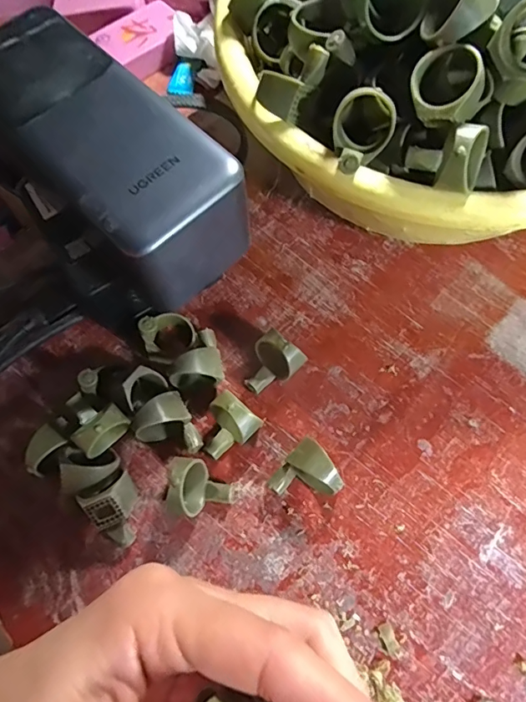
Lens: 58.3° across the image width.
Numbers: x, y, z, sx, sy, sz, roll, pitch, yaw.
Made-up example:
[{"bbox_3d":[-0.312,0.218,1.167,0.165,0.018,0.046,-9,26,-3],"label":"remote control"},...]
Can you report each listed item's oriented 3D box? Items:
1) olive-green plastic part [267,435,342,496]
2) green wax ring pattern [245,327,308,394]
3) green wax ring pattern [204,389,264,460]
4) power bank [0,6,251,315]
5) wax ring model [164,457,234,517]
[{"bbox_3d":[0.020,0.058,0.212,0.027,0.019,0.025,-43,73,-13],"label":"olive-green plastic part"},{"bbox_3d":[0.003,0.007,0.229,0.028,0.026,0.021,-42,72,-12],"label":"green wax ring pattern"},{"bbox_3d":[-0.017,0.036,0.218,0.023,0.026,0.026,37,75,16],"label":"green wax ring pattern"},{"bbox_3d":[-0.063,-0.078,0.194,0.057,0.048,0.131,-43,72,-11],"label":"power bank"},{"bbox_3d":[-0.027,0.061,0.208,0.026,0.028,0.023,3,69,4],"label":"wax ring model"}]

